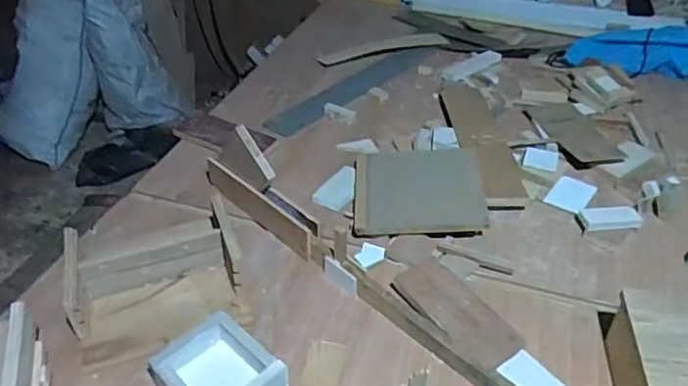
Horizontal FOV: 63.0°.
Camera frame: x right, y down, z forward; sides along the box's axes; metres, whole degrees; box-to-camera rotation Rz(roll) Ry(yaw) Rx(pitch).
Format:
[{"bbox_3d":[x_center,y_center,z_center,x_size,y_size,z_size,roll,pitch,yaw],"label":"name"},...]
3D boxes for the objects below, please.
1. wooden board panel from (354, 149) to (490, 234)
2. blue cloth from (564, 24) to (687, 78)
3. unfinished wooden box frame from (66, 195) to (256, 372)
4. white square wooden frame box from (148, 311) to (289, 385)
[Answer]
[{"bbox_3d":[0.148,-0.016,1.112,0.244,0.022,0.269,-1,36,7],"label":"wooden board panel"},{"bbox_3d":[0.856,-0.406,1.554,0.444,0.095,0.109,9,42,10],"label":"blue cloth"},{"bbox_3d":[-0.303,0.134,0.916,0.267,0.091,0.238,-16,43,-17],"label":"unfinished wooden box frame"},{"bbox_3d":[-0.174,0.258,0.782,0.139,0.057,0.154,-31,50,-34],"label":"white square wooden frame box"}]

